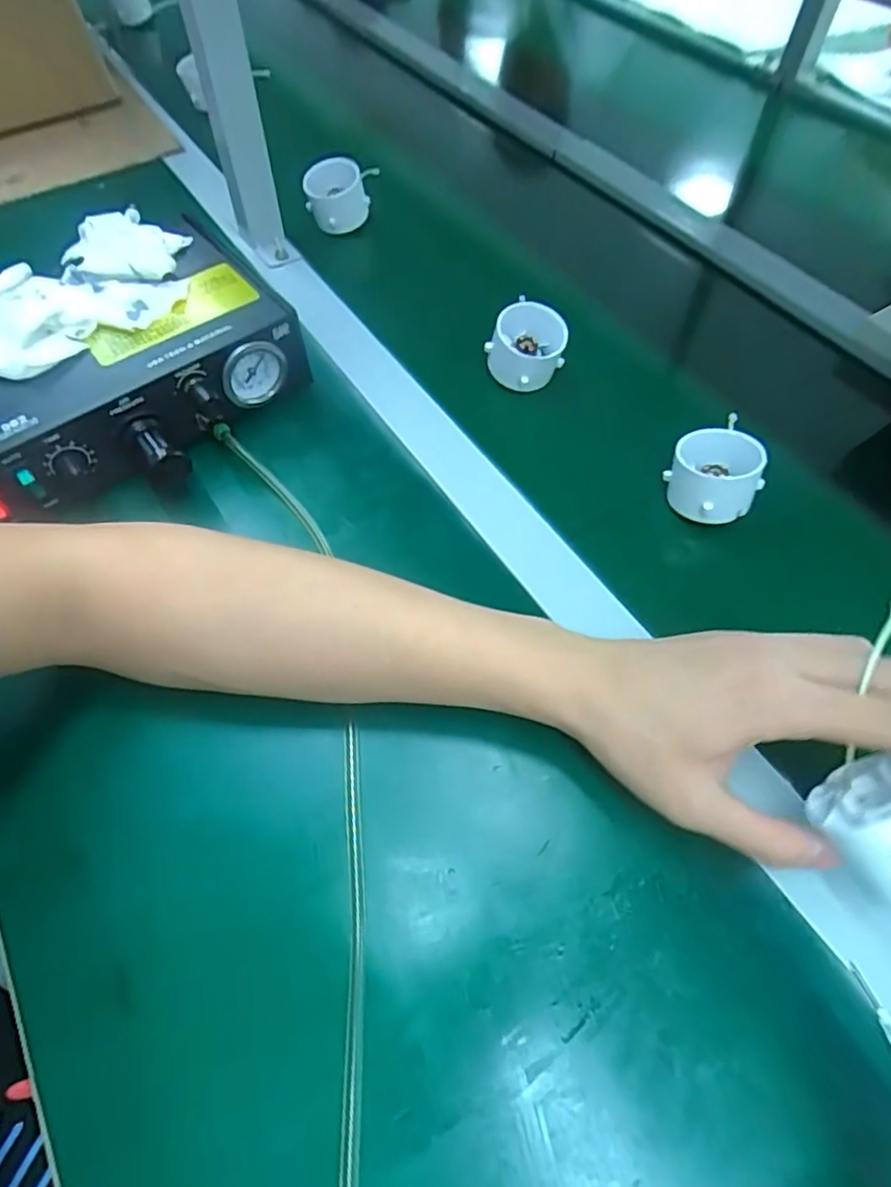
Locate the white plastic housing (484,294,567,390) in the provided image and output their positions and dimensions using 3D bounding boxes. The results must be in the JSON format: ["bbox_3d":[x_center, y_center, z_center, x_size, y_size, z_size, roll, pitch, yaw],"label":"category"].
[{"bbox_3d":[0.059,-0.180,0.450,0.054,0.044,0.048,7,58,3],"label":"white plastic housing"}]

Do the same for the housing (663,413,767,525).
[{"bbox_3d":[0.169,-0.076,0.381,0.053,0.035,0.056,0,58,0],"label":"housing"}]

